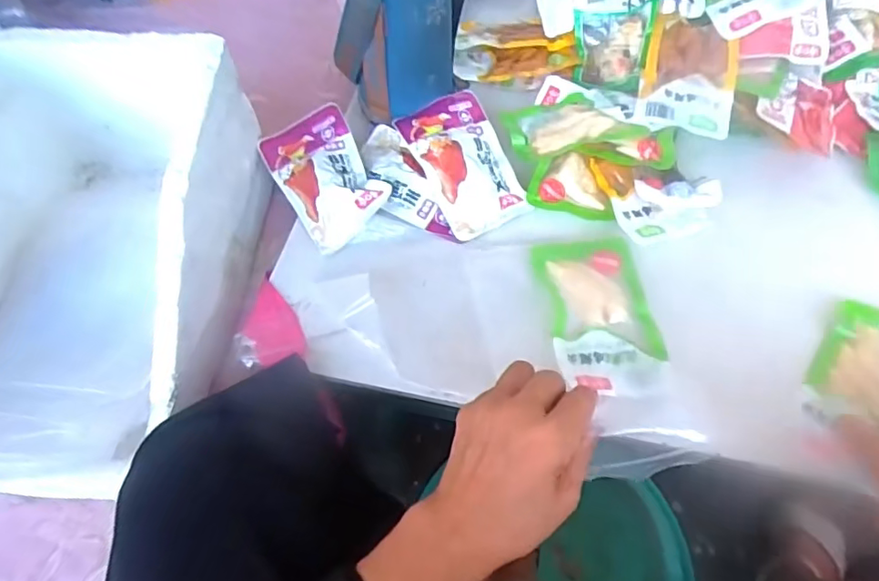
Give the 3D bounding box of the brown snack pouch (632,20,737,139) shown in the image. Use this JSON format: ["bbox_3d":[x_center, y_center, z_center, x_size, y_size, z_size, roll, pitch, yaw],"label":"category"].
[{"bbox_3d":[0.232,-0.204,0.532,0.080,0.016,0.131,12,71,13],"label":"brown snack pouch"}]

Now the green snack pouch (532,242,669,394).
[{"bbox_3d":[0.124,0.015,0.442,0.078,0.014,0.139,-6,58,-4],"label":"green snack pouch"}]

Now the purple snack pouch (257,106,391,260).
[{"bbox_3d":[-0.104,-0.107,0.519,0.079,0.027,0.146,-27,62,-16],"label":"purple snack pouch"}]

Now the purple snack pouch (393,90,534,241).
[{"bbox_3d":[0.019,-0.117,0.518,0.078,0.030,0.135,-19,60,-12],"label":"purple snack pouch"}]

